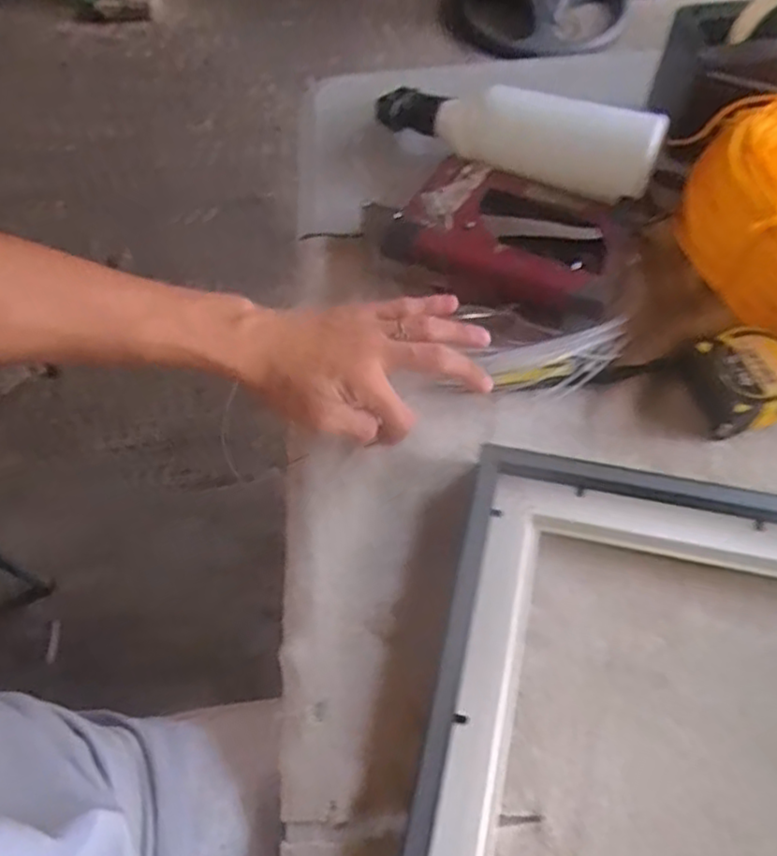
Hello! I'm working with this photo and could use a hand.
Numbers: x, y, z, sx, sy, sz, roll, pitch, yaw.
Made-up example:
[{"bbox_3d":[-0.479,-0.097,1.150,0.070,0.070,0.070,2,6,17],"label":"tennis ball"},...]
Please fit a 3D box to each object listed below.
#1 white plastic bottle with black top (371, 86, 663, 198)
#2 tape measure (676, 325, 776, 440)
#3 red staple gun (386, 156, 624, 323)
[{"bbox_3d":[0.096,-0.235,0.539,0.231,0.054,0.056,18,64,13],"label":"white plastic bottle with black top"},{"bbox_3d":[0.235,-0.032,0.452,0.066,0.033,0.062,-18,61,-6],"label":"tape measure"},{"bbox_3d":[0.094,-0.139,0.510,0.167,0.049,0.117,22,65,15],"label":"red staple gun"}]

